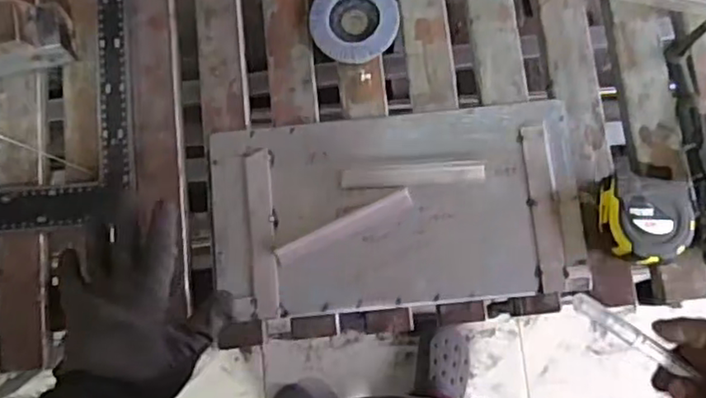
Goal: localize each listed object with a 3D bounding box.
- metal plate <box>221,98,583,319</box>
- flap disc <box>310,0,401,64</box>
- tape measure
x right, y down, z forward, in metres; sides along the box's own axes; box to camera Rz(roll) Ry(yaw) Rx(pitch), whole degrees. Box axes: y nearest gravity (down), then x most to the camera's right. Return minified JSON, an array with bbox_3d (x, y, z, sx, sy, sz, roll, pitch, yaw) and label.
[{"bbox_3d":[0.044,0.011,0.683,0.376,0.012,0.202,-5,81,1],"label":"metal plate"},{"bbox_3d":[0.002,-0.201,0.722,0.096,0.011,0.095,0,81,2],"label":"flap disc"},{"bbox_3d":[0.300,0.022,0.661,0.092,0.049,0.085,12,80,4],"label":"tape measure"}]

